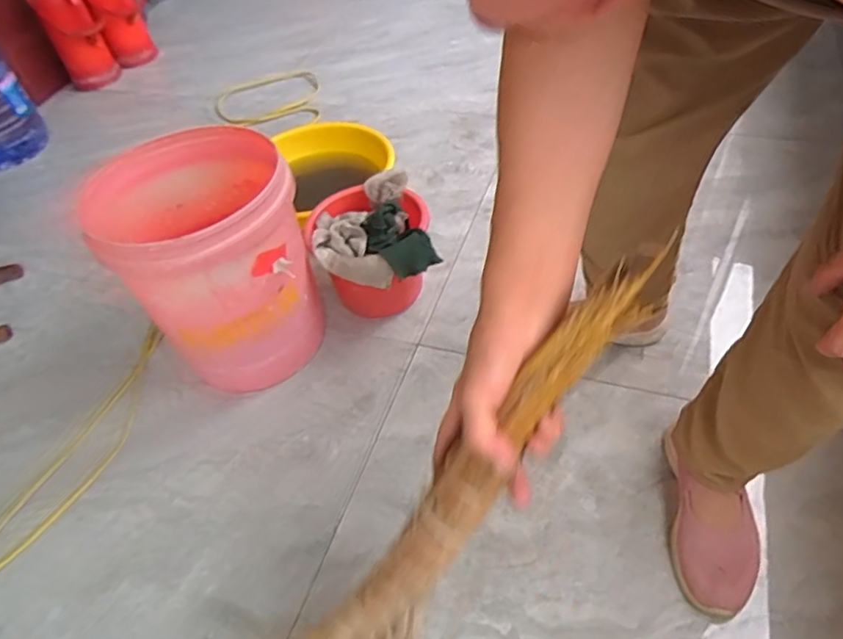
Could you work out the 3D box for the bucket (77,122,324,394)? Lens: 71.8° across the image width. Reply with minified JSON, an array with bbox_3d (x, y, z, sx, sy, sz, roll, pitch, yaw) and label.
[{"bbox_3d":[-0.338,-0.086,1.012,0.306,0.378,0.294,-4,49,5],"label":"bucket"}]

